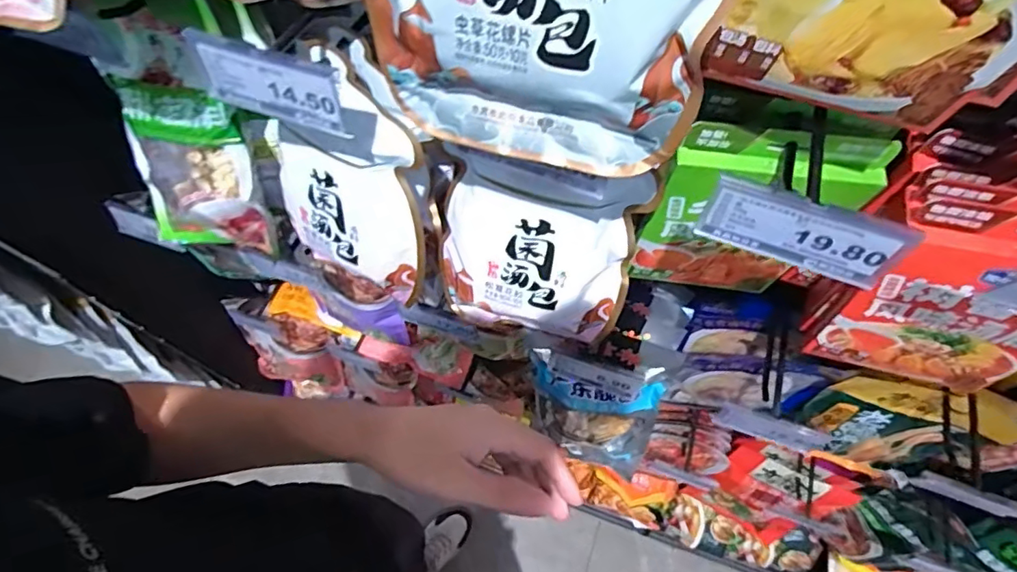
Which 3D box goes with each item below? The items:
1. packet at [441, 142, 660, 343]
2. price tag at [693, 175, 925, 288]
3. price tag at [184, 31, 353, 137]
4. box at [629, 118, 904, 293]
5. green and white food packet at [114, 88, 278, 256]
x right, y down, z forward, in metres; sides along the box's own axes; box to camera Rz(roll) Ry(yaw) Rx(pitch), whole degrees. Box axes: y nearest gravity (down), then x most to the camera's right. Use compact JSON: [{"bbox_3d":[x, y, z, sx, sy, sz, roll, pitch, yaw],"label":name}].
[{"bbox_3d":[0.020,-0.026,0.456,0.158,0.170,0.068,12,66,5],"label":"packet"},{"bbox_3d":[0.156,-0.029,0.294,0.098,0.043,0.012,21,67,9],"label":"price tag"},{"bbox_3d":[-0.147,-0.124,0.339,0.096,0.048,0.006,15,56,8],"label":"price tag"},{"bbox_3d":[0.184,-0.051,0.444,0.141,0.199,0.025,2,65,0],"label":"box"},{"bbox_3d":[-0.288,-0.096,0.498,0.133,0.173,0.047,12,35,2],"label":"green and white food packet"}]

